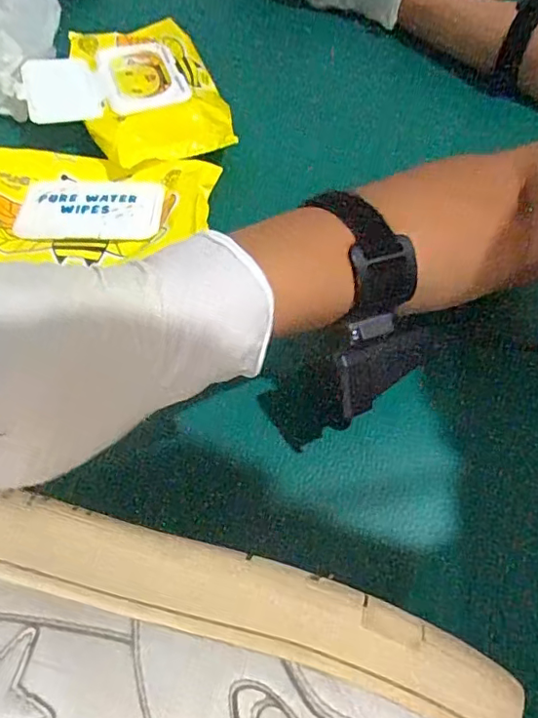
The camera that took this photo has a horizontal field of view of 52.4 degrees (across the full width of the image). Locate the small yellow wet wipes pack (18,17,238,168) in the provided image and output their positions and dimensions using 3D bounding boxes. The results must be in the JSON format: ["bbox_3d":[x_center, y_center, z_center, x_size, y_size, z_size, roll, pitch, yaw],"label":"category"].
[{"bbox_3d":[-0.113,-0.209,0.433,0.145,0.027,0.159,-18,60,-15],"label":"small yellow wet wipes pack"}]

